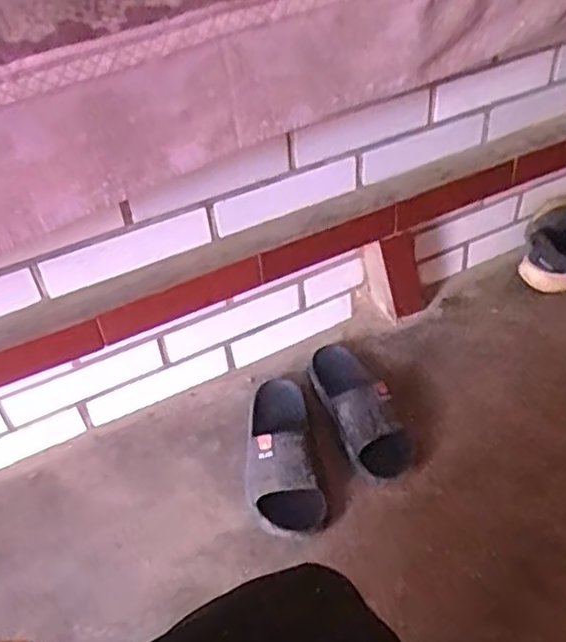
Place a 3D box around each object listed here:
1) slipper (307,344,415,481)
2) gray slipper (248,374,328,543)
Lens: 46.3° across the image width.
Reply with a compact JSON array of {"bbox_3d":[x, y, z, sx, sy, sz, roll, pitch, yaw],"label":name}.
[{"bbox_3d":[0.111,0.120,1.011,0.098,0.062,0.258,-16,45,-12],"label":"slipper"},{"bbox_3d":[-0.007,0.182,0.968,0.103,0.076,0.264,-8,44,-4],"label":"gray slipper"}]

